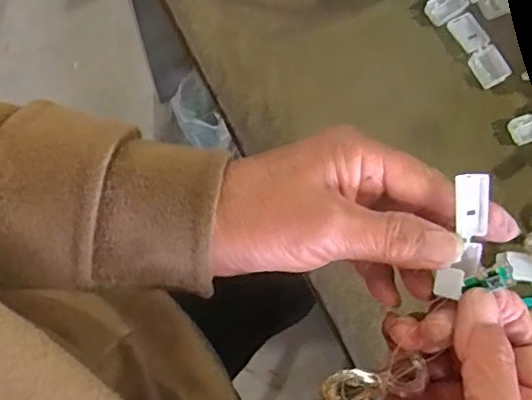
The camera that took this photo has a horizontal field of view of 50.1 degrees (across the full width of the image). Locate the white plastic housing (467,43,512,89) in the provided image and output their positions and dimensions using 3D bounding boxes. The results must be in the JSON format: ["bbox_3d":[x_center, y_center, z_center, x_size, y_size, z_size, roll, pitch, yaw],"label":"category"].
[{"bbox_3d":[0.155,-0.093,0.397,0.019,0.011,0.027,-22,78,-6],"label":"white plastic housing"}]

